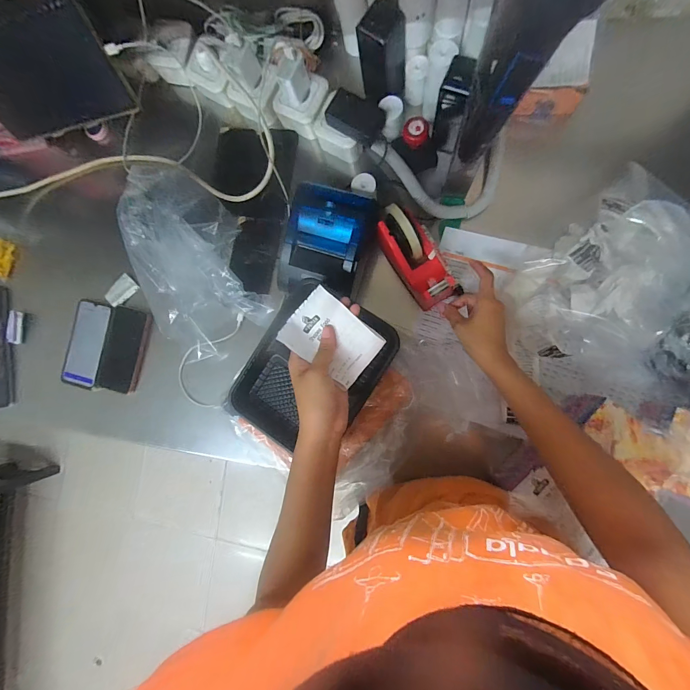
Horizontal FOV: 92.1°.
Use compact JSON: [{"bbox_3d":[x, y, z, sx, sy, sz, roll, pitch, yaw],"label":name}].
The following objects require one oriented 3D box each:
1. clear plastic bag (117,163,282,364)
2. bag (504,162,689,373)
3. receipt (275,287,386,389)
[{"bbox_3d":[-0.289,-0.164,0.593,0.211,0.099,0.363,-24,84,7],"label":"clear plastic bag"},{"bbox_3d":[0.366,-0.091,0.476,0.211,0.083,0.239,22,91,9],"label":"bag"},{"bbox_3d":[-0.014,-0.008,0.376,0.097,0.030,0.073,40,94,8],"label":"receipt"}]

